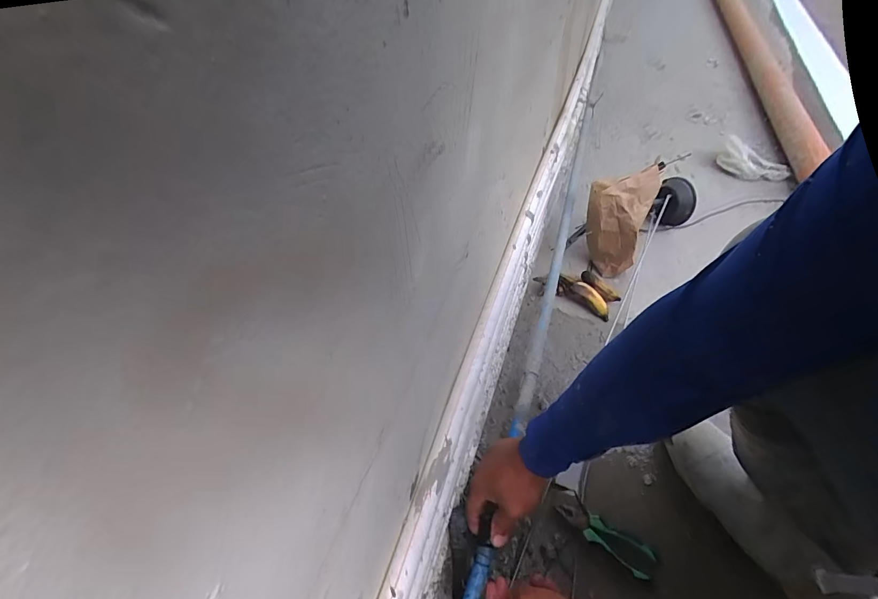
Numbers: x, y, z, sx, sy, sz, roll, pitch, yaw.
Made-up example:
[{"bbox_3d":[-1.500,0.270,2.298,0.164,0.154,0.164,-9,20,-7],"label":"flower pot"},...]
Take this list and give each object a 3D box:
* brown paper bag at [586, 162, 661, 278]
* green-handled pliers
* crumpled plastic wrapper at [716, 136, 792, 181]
[{"bbox_3d":[0.385,-0.175,0.888,0.127,0.210,0.115,16,53,18],"label":"brown paper bag"},{"bbox_3d":[0.242,0.345,0.606,0.050,0.026,0.158,-38,57,-25],"label":"green-handled pliers"},{"bbox_3d":[0.949,-0.415,1.208,0.191,0.045,0.117,30,58,26],"label":"crumpled plastic wrapper"}]

